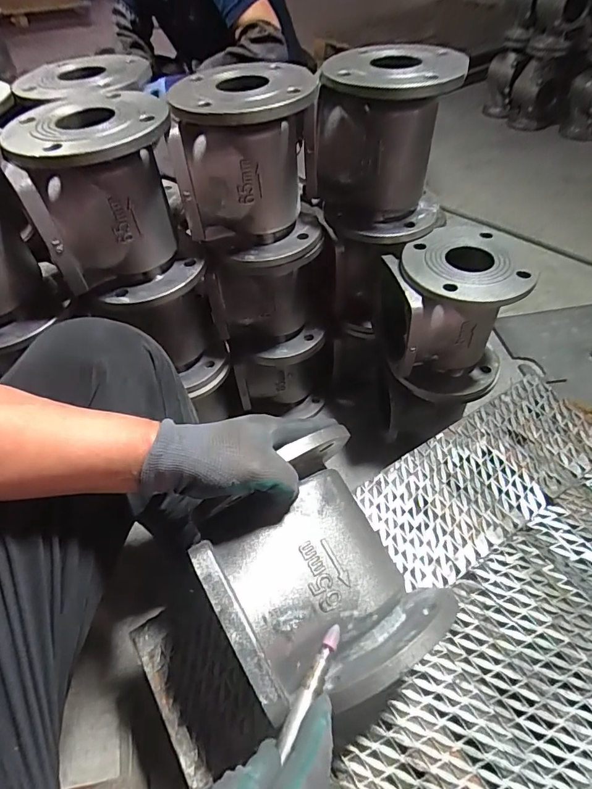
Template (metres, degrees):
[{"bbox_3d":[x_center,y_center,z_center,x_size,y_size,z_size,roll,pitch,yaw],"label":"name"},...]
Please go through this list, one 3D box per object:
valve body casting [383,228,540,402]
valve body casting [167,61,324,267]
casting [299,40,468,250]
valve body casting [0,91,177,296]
[{"bbox_3d":[0.238,-0.124,0.695,0.170,0.200,0.178,-7,50,-2],"label":"valve body casting"},{"bbox_3d":[-0.063,-0.329,0.637,0.186,0.199,0.193,-5,50,0],"label":"valve body casting"},{"bbox_3d":[0.132,-0.376,0.662,0.195,0.202,0.174,24,56,22],"label":"casting"},{"bbox_3d":[-0.239,-0.254,0.579,0.179,0.193,0.186,-22,52,-13],"label":"valve body casting"}]

